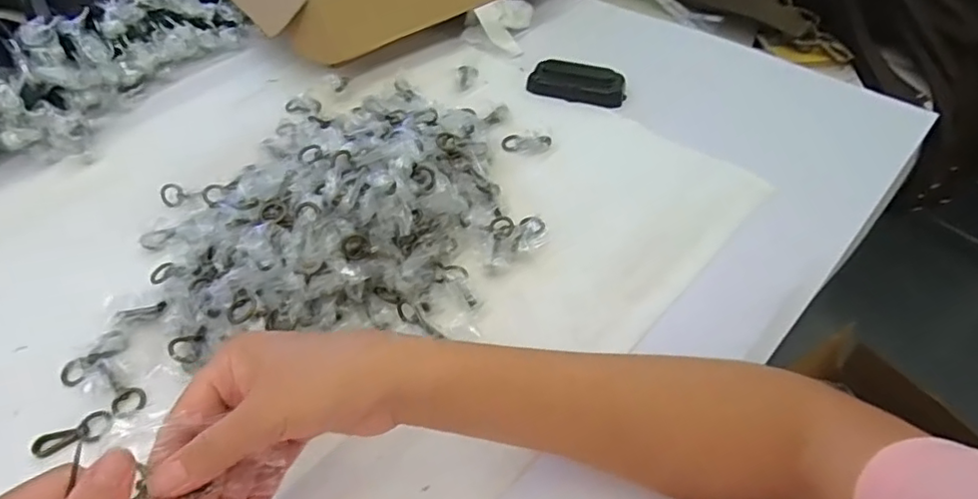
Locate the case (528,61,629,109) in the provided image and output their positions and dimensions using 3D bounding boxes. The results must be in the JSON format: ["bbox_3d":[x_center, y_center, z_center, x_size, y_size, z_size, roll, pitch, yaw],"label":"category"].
[{"bbox_3d":[0.099,-0.189,0.640,0.108,0.023,0.043,10,51,10],"label":"case"}]

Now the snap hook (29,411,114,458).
[{"bbox_3d":[-0.297,0.132,0.404,0.049,0.008,0.019,-21,52,-16],"label":"snap hook"}]

